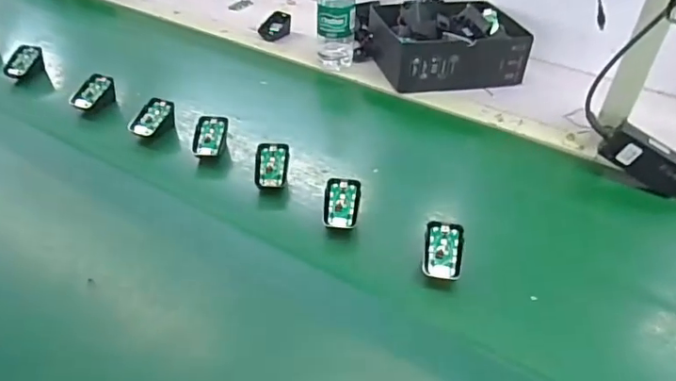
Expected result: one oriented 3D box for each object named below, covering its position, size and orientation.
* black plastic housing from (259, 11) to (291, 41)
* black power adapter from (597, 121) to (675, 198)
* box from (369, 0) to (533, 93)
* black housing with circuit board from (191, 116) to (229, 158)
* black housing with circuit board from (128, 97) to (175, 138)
[{"bbox_3d":[-0.126,-0.326,1.048,0.045,0.040,0.067,31,48,28],"label":"black plastic housing"},{"bbox_3d":[0.422,-0.040,0.709,0.128,0.057,0.030,33,45,-1],"label":"black power adapter"},{"bbox_3d":[0.202,-0.266,0.943,0.252,0.085,0.177,-7,43,-12],"label":"box"},{"bbox_3d":[-0.183,-0.074,0.753,0.044,0.021,0.070,8,58,-5],"label":"black housing with circuit board"},{"bbox_3d":[-0.280,-0.105,0.789,0.041,0.046,0.064,28,47,25],"label":"black housing with circuit board"}]

